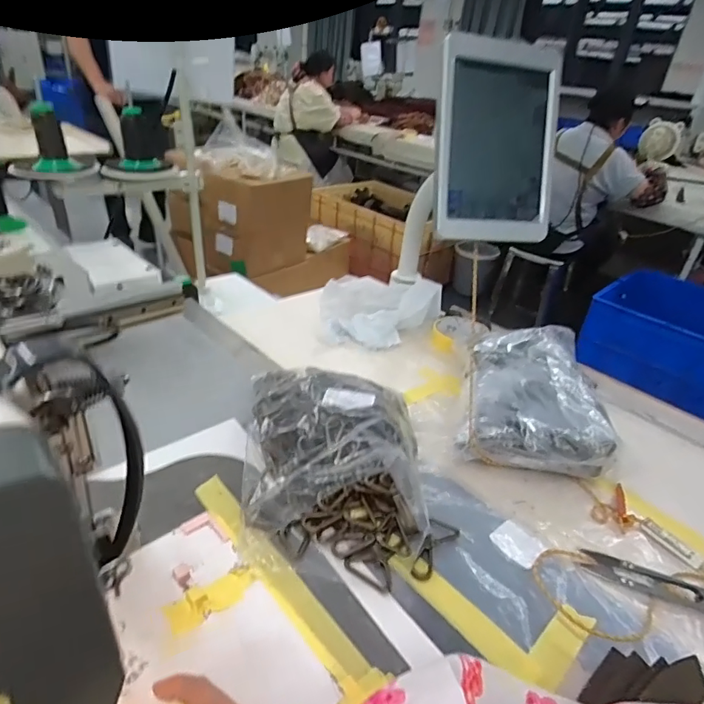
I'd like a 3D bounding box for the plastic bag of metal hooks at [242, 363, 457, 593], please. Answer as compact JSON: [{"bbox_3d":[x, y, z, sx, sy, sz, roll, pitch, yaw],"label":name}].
[{"bbox_3d":[-0.012,0.085,0.459,0.175,0.075,0.249,2,32,-8],"label":"plastic bag of metal hooks"}]

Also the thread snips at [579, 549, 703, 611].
[{"bbox_3d":[0.246,0.190,0.400,0.100,0.004,0.021,14,52,18],"label":"thread snips"}]

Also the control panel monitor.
[{"bbox_3d":[0.163,-0.235,0.544,0.148,0.210,0.018,-2,14,-20],"label":"control panel monitor"}]

